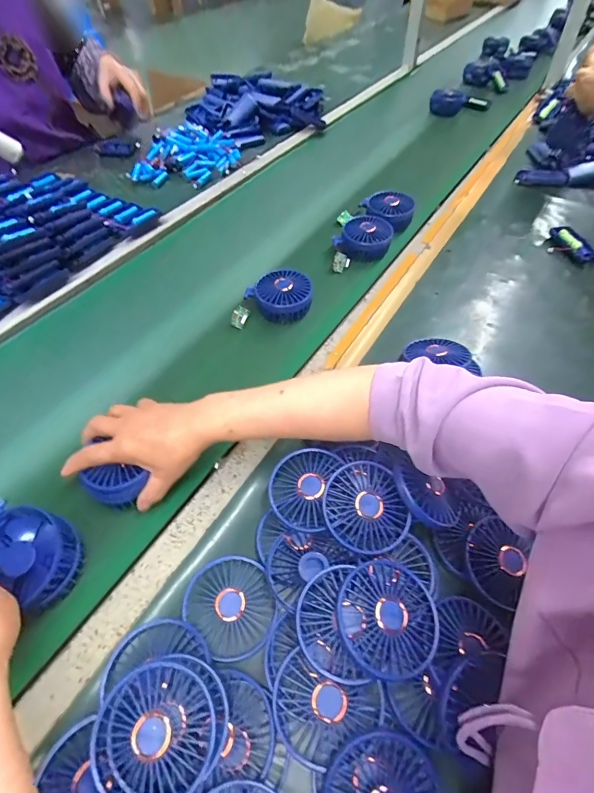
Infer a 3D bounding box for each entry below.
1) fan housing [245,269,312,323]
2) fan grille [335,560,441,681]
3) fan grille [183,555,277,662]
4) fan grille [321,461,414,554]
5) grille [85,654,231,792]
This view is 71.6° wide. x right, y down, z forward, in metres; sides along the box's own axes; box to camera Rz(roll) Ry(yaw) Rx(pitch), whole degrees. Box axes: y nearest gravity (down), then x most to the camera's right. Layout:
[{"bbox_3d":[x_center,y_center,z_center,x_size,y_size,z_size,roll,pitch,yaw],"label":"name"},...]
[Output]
[{"bbox_3d":[-0.022,-0.153,0.635,0.090,0.042,0.086,39,62,25],"label":"fan housing"},{"bbox_3d":[0.077,0.183,0.344,0.082,0.012,0.085,4,51,-5],"label":"fan grille"},{"bbox_3d":[-0.061,0.194,0.390,0.087,0.012,0.076,38,61,24],"label":"fan grille"},{"bbox_3d":[0.068,0.107,0.405,0.082,0.026,0.081,-1,52,1],"label":"fan grille"},{"bbox_3d":[-0.100,0.243,0.301,0.094,0.021,0.084,-35,68,-27],"label":"grille"}]

